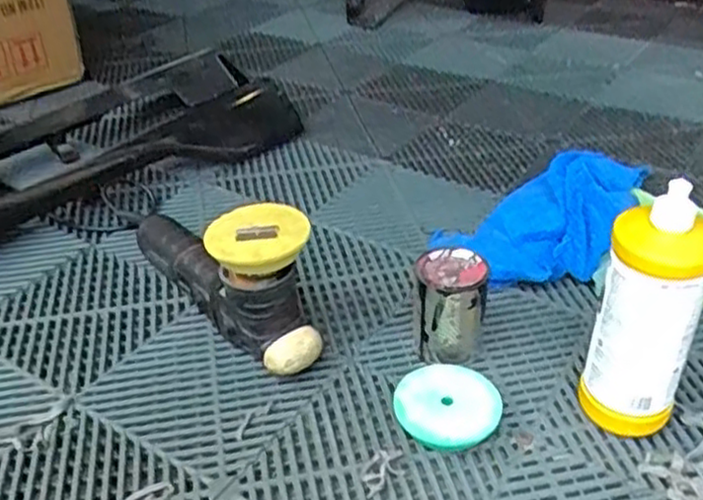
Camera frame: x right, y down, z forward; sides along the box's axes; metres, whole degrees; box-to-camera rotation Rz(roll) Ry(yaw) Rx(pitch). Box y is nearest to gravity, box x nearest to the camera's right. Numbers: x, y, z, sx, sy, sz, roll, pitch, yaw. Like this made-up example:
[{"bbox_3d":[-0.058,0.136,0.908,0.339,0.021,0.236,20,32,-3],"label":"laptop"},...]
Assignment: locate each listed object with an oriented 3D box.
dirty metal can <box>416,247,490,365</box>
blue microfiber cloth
[{"bbox_3d":[0.103,0.061,0.767,0.068,0.107,0.062,-1,34,1],"label":"dirty metal can"},{"bbox_3d":[0.238,-0.047,0.931,0.247,0.105,0.192,-30,43,-35],"label":"blue microfiber cloth"}]

